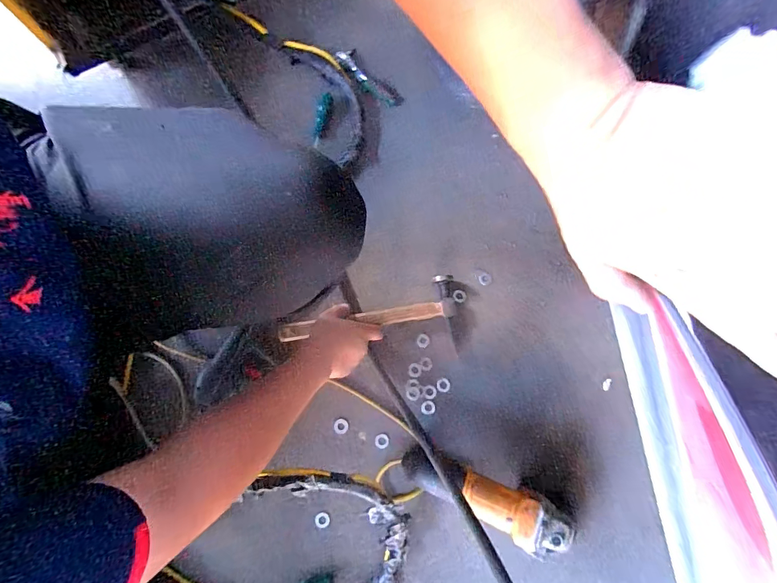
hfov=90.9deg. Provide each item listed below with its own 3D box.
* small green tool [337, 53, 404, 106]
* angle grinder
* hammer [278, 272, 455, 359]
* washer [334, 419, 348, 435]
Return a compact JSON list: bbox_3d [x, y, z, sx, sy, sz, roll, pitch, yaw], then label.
[{"bbox_3d":[-0.038,-0.422,0.758,0.156,0.019,0.034,40,81,7],"label":"small green tool"},{"bbox_3d":[0.147,0.325,0.596,0.267,0.089,0.090,21,79,16],"label":"angle grinder"},{"bbox_3d":[-0.031,0.056,0.654,0.304,0.034,0.117,-10,79,-6],"label":"hammer"},{"bbox_3d":[-0.083,0.235,0.663,0.024,0.004,0.026,0,79,0],"label":"washer"}]

